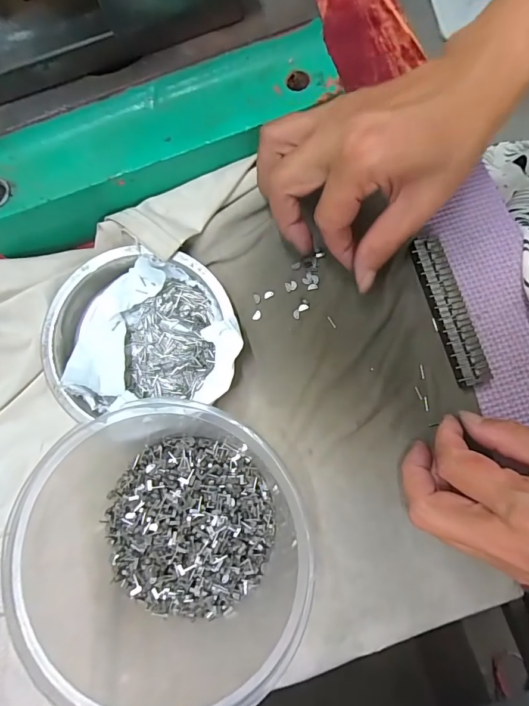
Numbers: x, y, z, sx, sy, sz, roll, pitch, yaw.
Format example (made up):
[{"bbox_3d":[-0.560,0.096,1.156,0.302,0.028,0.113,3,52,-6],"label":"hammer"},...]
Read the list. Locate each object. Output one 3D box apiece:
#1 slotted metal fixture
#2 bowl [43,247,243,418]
[{"bbox_3d":[0.117,-0.027,0.254,0.021,0.012,0.097,-16,78,2],"label":"slotted metal fixture"},{"bbox_3d":[-0.078,-0.014,0.259,0.126,0.033,0.107,-7,78,4],"label":"bowl"}]

